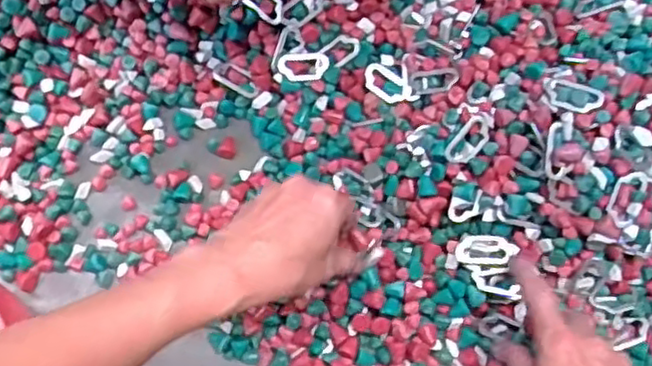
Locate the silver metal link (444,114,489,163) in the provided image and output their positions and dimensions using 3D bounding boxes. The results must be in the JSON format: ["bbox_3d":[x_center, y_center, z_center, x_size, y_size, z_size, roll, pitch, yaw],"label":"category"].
[{"bbox_3d":[0.105,-0.032,0.486,0.021,0.007,0.040,39,80,7],"label":"silver metal link"}]

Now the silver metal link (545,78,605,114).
[{"bbox_3d":[0.169,-0.060,0.467,0.041,0.006,0.024,26,68,27],"label":"silver metal link"}]

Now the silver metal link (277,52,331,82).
[{"bbox_3d":[-0.017,-0.090,0.525,0.039,0.006,0.022,-5,78,-2],"label":"silver metal link"}]

